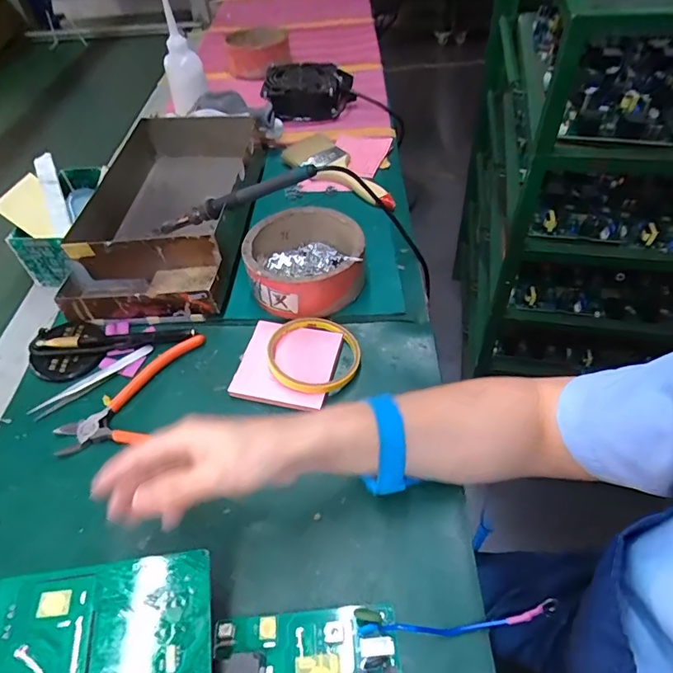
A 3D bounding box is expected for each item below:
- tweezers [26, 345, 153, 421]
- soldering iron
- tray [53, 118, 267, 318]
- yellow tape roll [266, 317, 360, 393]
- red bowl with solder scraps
[{"bbox_3d":[-0.225,0.039,0.434,0.112,0.013,0.009,-36,56,-23],"label":"tweezers"},{"bbox_3d":[-0.113,-0.143,0.497,0.207,0.017,0.017,-13,46,24],"label":"soldering iron"},{"bbox_3d":[-0.190,-0.157,0.557,0.172,0.069,0.328,0,50,4],"label":"tray"},{"bbox_3d":[-0.020,0.013,0.430,0.080,0.021,0.085,-2,49,3],"label":"yellow tape roll"},{"bbox_3d":[-0.031,-0.077,0.488,0.119,0.053,0.120,-2,49,3],"label":"red bowl with solder scraps"}]

